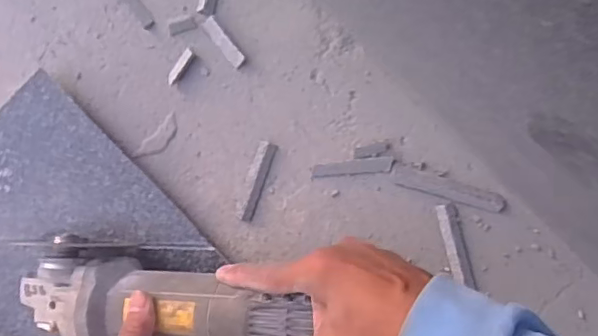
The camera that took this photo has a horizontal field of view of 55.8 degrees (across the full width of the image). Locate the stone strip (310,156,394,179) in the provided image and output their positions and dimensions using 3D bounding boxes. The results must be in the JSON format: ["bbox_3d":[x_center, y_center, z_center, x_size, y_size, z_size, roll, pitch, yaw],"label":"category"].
[{"bbox_3d":[0.046,-0.001,0.483,0.069,0.006,0.013,-4,88,5],"label":"stone strip"}]

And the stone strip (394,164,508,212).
[{"bbox_3d":[0.126,0.018,0.476,0.094,0.006,0.017,17,90,5],"label":"stone strip"}]

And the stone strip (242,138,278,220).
[{"bbox_3d":[-0.037,0.012,0.494,0.015,0.007,0.070,19,90,5],"label":"stone strip"}]

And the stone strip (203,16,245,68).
[{"bbox_3d":[-0.067,-0.111,0.494,0.013,0.009,0.051,-38,86,3],"label":"stone strip"}]

